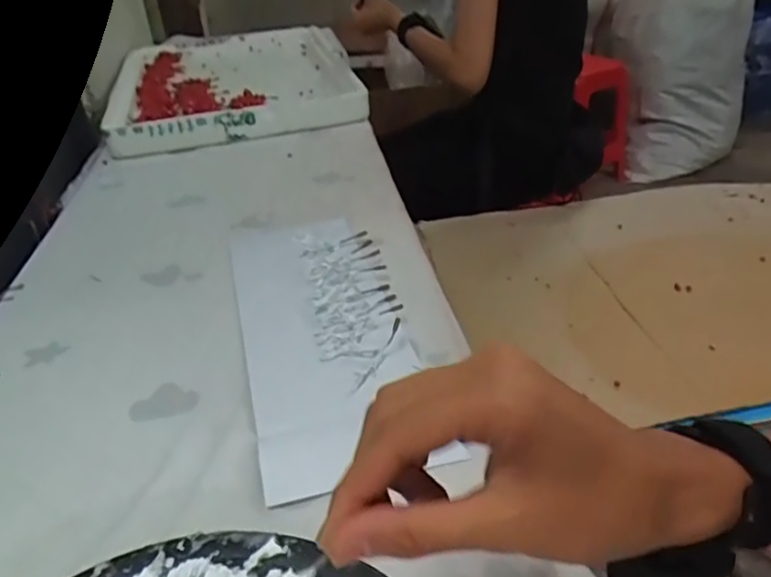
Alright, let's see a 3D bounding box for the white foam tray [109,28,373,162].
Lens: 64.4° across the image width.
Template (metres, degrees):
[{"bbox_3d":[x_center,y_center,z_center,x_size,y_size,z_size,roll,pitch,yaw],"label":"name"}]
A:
[{"bbox_3d":[-0.324,-0.455,1.320,0.466,0.081,0.720,-9,33,-8],"label":"white foam tray"}]

